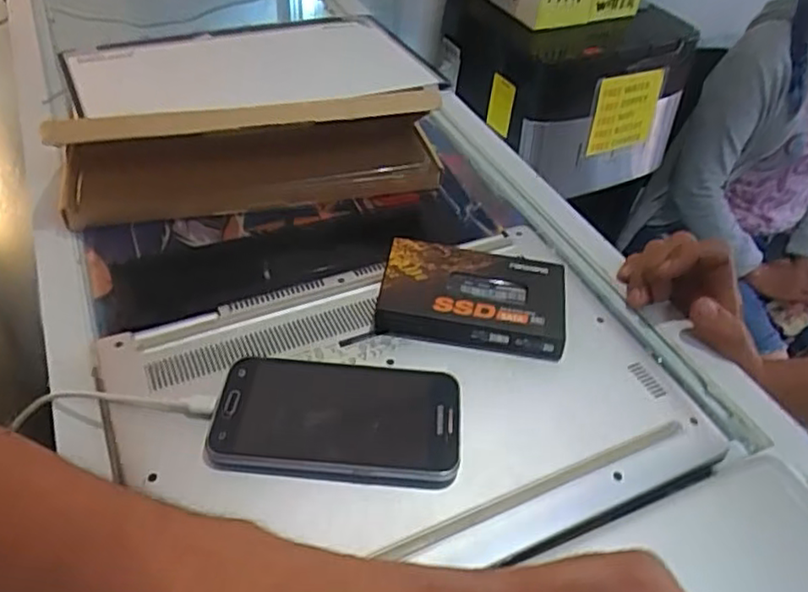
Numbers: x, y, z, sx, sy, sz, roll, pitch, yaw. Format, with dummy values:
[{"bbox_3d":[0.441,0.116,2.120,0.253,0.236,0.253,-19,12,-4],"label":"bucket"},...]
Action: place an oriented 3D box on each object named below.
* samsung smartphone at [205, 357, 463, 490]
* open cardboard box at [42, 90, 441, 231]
[{"bbox_3d":[-0.035,0.065,0.351,0.128,0.012,0.068,5,44,0],"label":"samsung smartphone"},{"bbox_3d":[-0.119,-0.129,0.520,0.282,0.087,0.107,-10,46,-14],"label":"open cardboard box"}]

